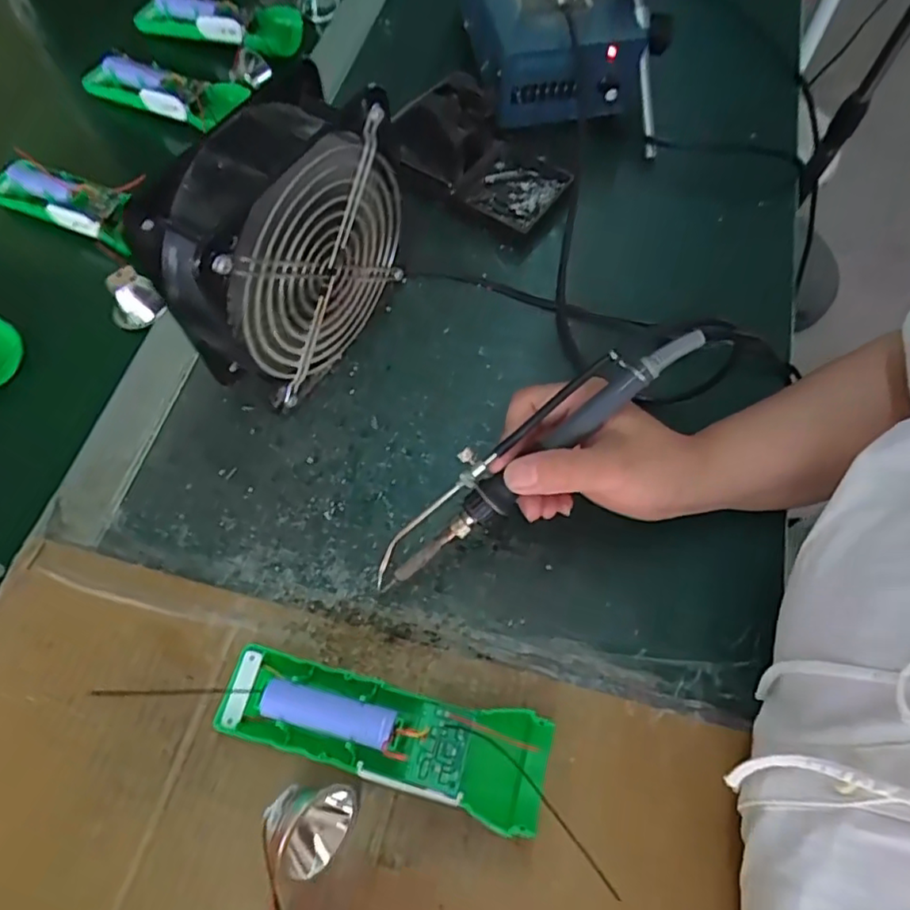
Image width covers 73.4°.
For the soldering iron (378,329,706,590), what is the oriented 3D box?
[{"bbox_3d":[0.035,0.000,0.314,0.203,0.023,0.029,-39,67,9],"label":"soldering iron"}]

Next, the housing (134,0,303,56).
[{"bbox_3d":[-0.194,-0.348,0.492,0.144,0.040,0.034,15,65,9],"label":"housing"}]

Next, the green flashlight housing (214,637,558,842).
[{"bbox_3d":[-0.036,0.135,0.298,0.157,0.029,0.045,13,65,8],"label":"green flashlight housing"}]

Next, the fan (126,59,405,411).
[{"bbox_3d":[-0.091,-0.104,0.344,0.055,0.155,0.137,35,70,17],"label":"fan"}]

